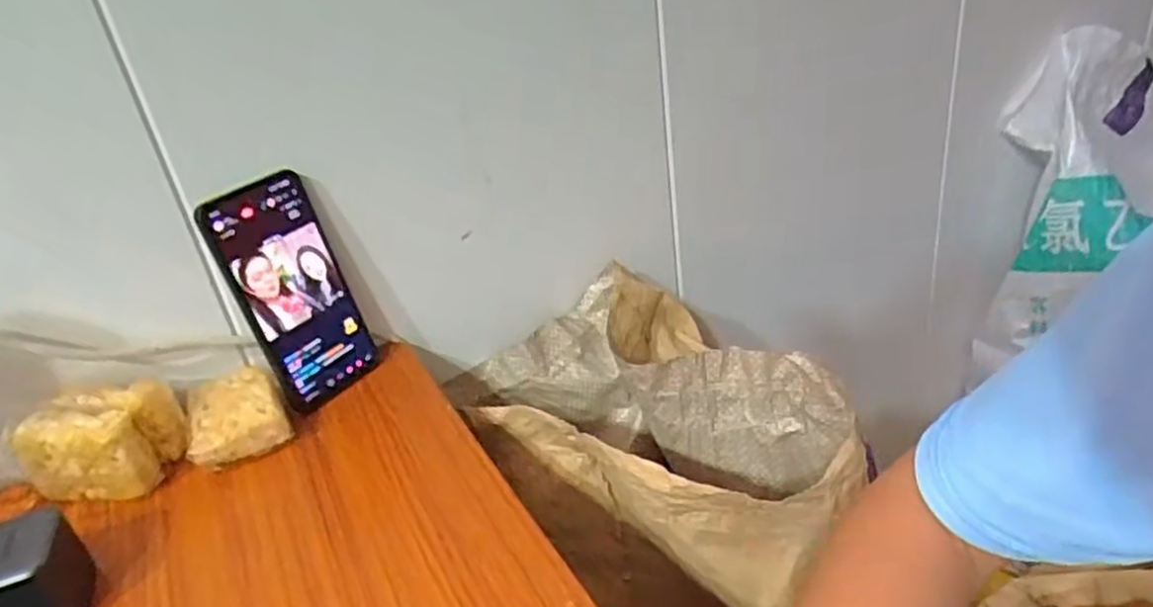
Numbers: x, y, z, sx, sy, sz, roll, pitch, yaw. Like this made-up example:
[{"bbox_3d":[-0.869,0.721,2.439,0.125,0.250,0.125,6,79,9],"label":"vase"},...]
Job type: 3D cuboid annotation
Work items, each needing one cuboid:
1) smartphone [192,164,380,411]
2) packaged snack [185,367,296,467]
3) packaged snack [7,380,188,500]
[{"bbox_3d":[-0.205,-0.011,0.541,0.013,0.161,0.086,3,29,39],"label":"smartphone"},{"bbox_3d":[-0.241,0.083,0.526,0.063,0.033,0.076,-21,32,-23],"label":"packaged snack"},{"bbox_3d":[-0.317,0.092,0.498,0.086,0.062,0.058,-4,30,5],"label":"packaged snack"}]

